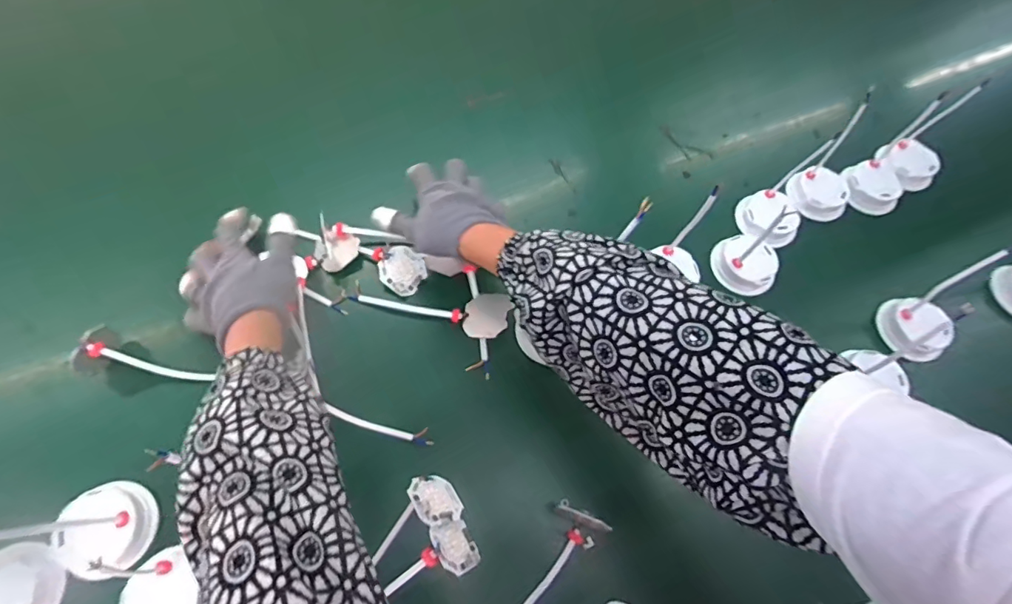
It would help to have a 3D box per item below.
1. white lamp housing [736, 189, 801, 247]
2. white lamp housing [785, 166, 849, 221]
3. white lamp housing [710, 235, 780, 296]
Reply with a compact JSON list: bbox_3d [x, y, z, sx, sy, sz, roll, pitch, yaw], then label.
[{"bbox_3d":[0.316,-0.098,0.602,0.070,0.026,0.070,0,67,-2],"label":"white lamp housing"},{"bbox_3d":[0.387,-0.133,0.623,0.076,0.025,0.061,-2,67,-3],"label":"white lamp housing"},{"bbox_3d":[0.273,-0.046,0.566,0.063,0.034,0.074,-41,74,-17],"label":"white lamp housing"}]

